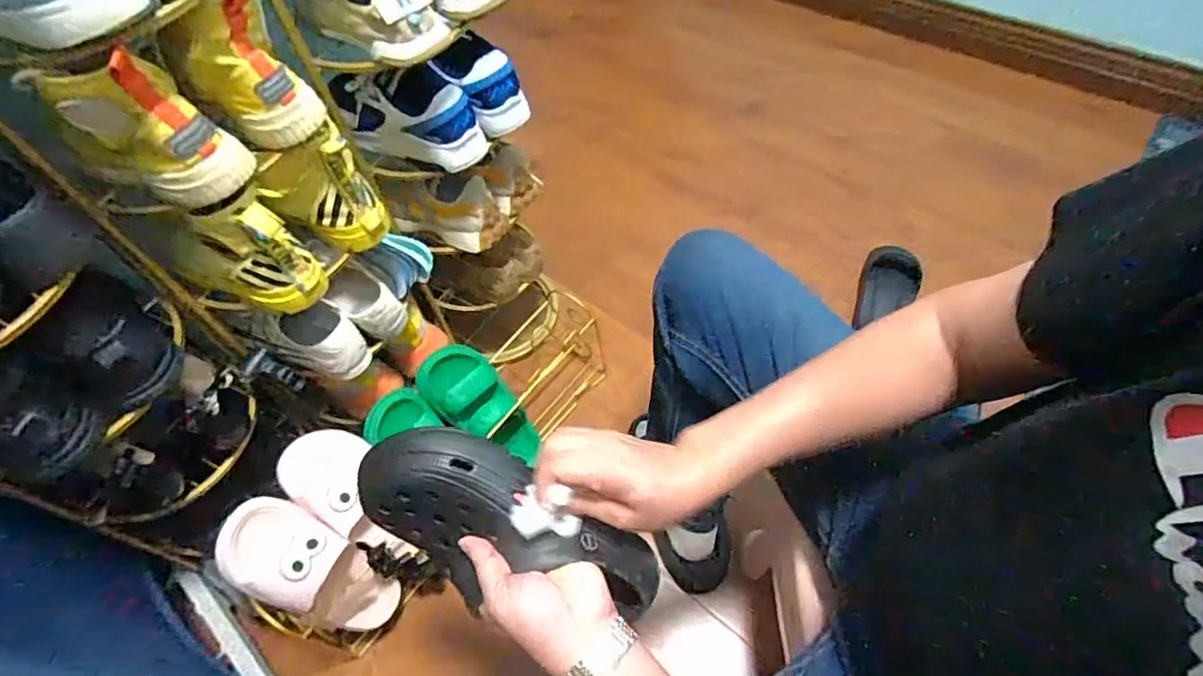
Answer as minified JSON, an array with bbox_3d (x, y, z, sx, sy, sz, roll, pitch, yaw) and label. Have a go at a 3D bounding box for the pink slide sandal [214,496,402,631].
[{"bbox_3d":[-0.376,0.320,0.769,0.075,0.265,0.109,-1,47,45],"label":"pink slide sandal"}]

